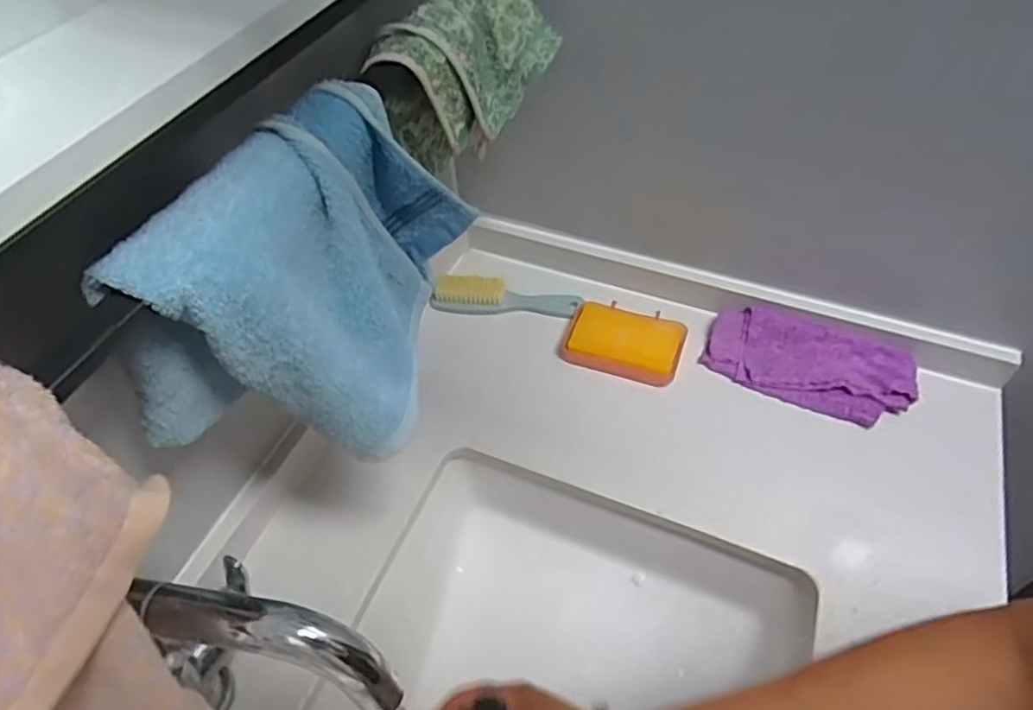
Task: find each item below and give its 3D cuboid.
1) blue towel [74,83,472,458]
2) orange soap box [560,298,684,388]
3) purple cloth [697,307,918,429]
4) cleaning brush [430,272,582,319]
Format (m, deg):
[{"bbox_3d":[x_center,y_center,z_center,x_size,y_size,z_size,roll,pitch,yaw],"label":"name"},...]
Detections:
[{"bbox_3d":[-0.111,-0.031,0.382,0.087,0.160,0.192,26,55,22],"label":"blue towel"},{"bbox_3d":[0.109,-0.015,0.686,0.119,0.031,0.071,17,53,16],"label":"orange soap box"},{"bbox_3d":[0.283,0.009,0.654,0.187,0.015,0.088,17,68,19],"label":"purple cloth"},{"bbox_3d":[-0.013,-0.065,0.733,0.160,0.033,0.029,5,50,6],"label":"cleaning brush"}]

